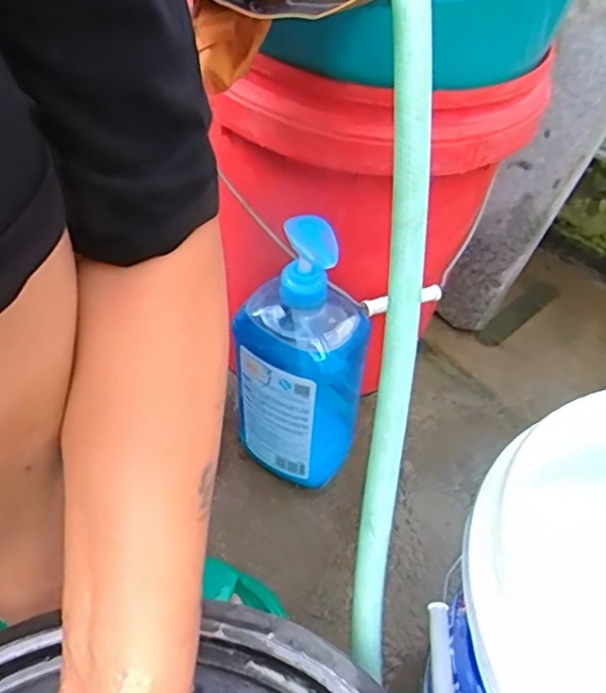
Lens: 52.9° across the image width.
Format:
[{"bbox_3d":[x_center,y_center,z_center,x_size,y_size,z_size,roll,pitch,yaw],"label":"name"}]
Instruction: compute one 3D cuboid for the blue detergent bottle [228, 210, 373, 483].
[{"bbox_3d":[0.001,0.017,0.545,0.095,0.300,0.102,20,48,13],"label":"blue detergent bottle"}]

